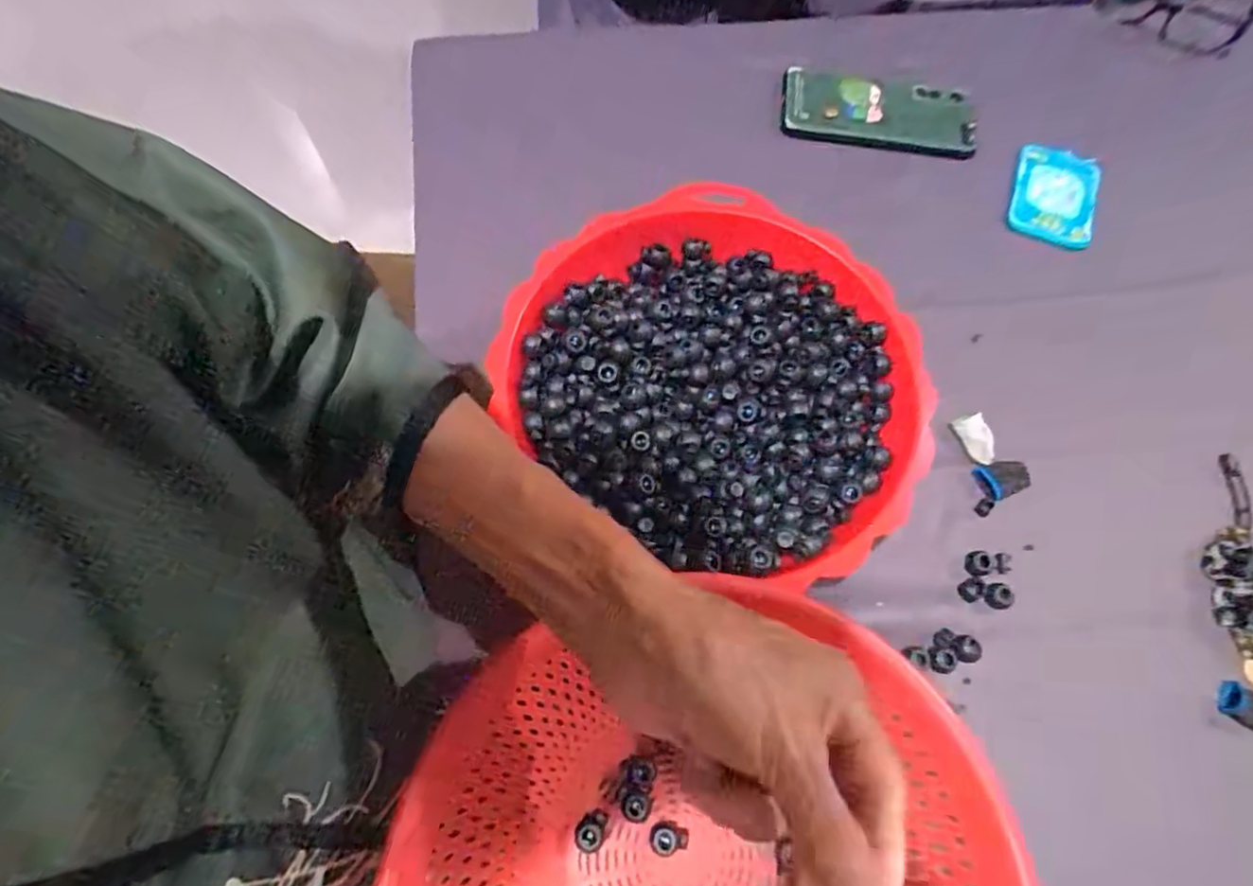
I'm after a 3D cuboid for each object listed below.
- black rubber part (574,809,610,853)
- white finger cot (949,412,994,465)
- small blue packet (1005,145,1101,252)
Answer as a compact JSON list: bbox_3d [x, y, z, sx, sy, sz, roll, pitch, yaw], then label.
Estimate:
[{"bbox_3d":[-0.018,0.204,0.328,0.016,0.009,0.019,11,68,3],"label":"black rubber part"},{"bbox_3d":[0.236,-0.004,0.417,0.019,0.013,0.033,-28,71,-13],"label":"white finger cot"},{"bbox_3d":[0.345,-0.200,0.503,0.069,0.007,0.085,19,81,1],"label":"small blue packet"}]

